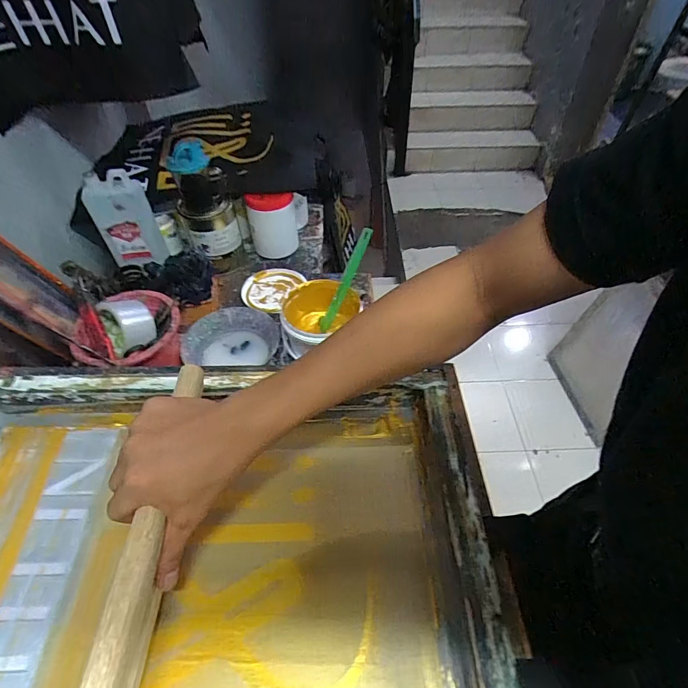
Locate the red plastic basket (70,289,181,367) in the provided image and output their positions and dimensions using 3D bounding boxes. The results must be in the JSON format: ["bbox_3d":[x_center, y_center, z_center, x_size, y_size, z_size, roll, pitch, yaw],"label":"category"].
[{"bbox_3d":[-0.324,-0.004,0.635,0.152,0.094,0.150,-1,50,-1],"label":"red plastic basket"}]

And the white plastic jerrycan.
[{"bbox_3d":[-0.433,-0.247,0.812,0.097,0.175,0.067,-2,50,-2],"label":"white plastic jerrycan"}]

